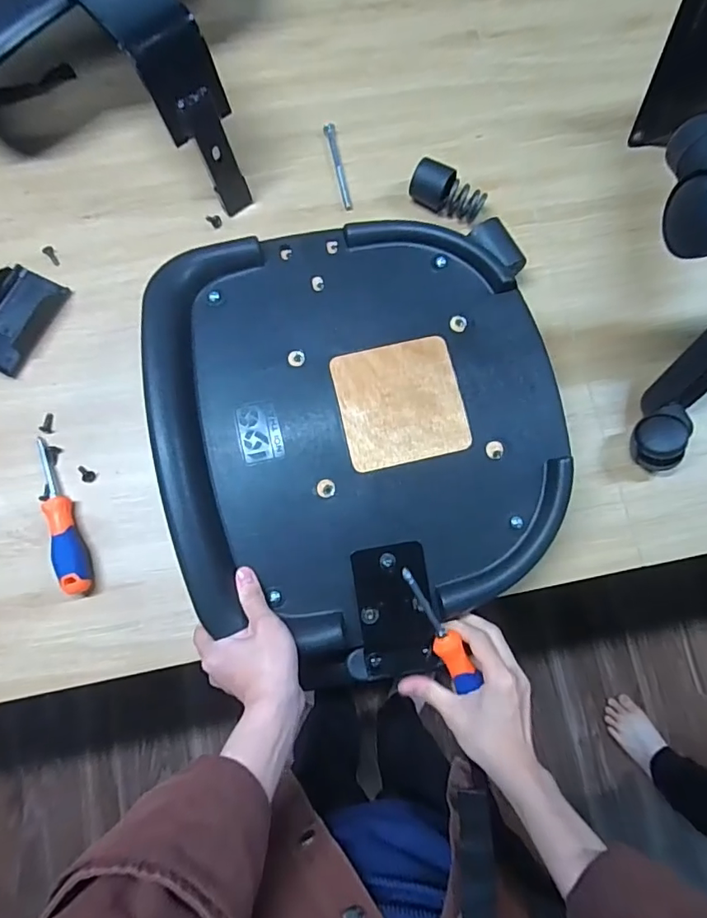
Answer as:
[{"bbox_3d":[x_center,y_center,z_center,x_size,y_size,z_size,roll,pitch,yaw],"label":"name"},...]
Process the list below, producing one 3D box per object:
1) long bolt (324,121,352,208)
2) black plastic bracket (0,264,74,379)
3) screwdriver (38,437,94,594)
[{"bbox_3d":[-0.019,-0.378,0.659,0.015,0.009,0.124,-11,79,-3],"label":"long bolt"},{"bbox_3d":[-0.410,-0.170,0.608,0.081,0.030,0.126,27,80,5],"label":"black plastic bracket"},{"bbox_3d":[-0.324,0.060,0.559,0.025,0.033,0.179,-22,80,-5],"label":"screwdriver"}]

